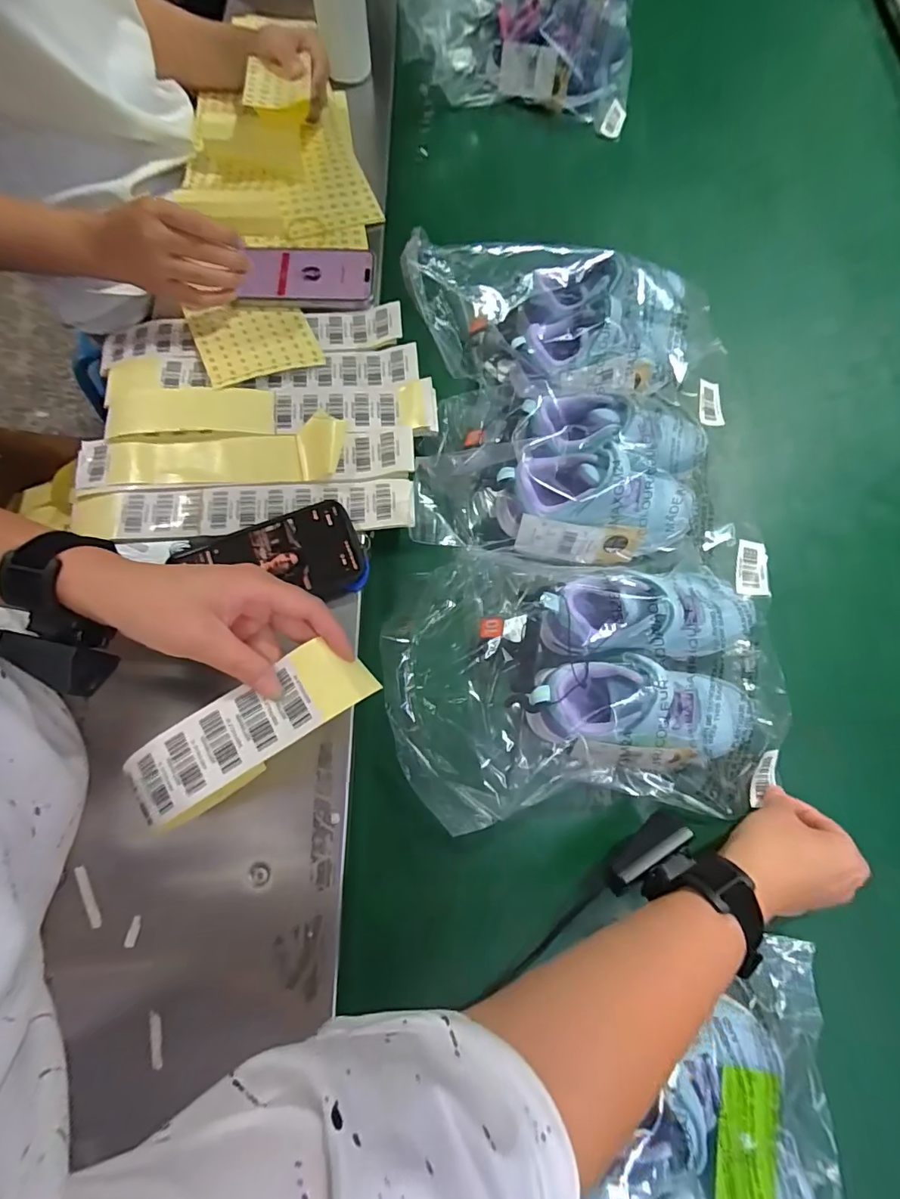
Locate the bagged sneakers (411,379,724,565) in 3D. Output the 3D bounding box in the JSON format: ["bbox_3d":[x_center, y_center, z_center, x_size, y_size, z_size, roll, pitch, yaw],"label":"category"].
[{"bbox_3d":[0.122,-0.132,0.462,0.303,0.093,0.179,1,72,-1],"label":"bagged sneakers"}]

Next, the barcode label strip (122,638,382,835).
[{"bbox_3d":[-0.130,0.087,0.317,0.163,0.023,0.055,-31,75,-5],"label":"barcode label strip"}]

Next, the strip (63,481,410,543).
[{"bbox_3d":[-0.193,-0.085,0.460,0.312,0.008,0.052,-3,71,-3],"label":"strip"}]

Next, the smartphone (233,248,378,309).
[{"bbox_3d":[-0.154,-0.361,0.539,0.140,0.013,0.088,1,72,-1],"label":"smartphone"}]

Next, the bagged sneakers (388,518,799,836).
[{"bbox_3d":[0.118,0.063,0.408,0.331,0.074,0.218,-4,72,-2],"label":"bagged sneakers"}]

